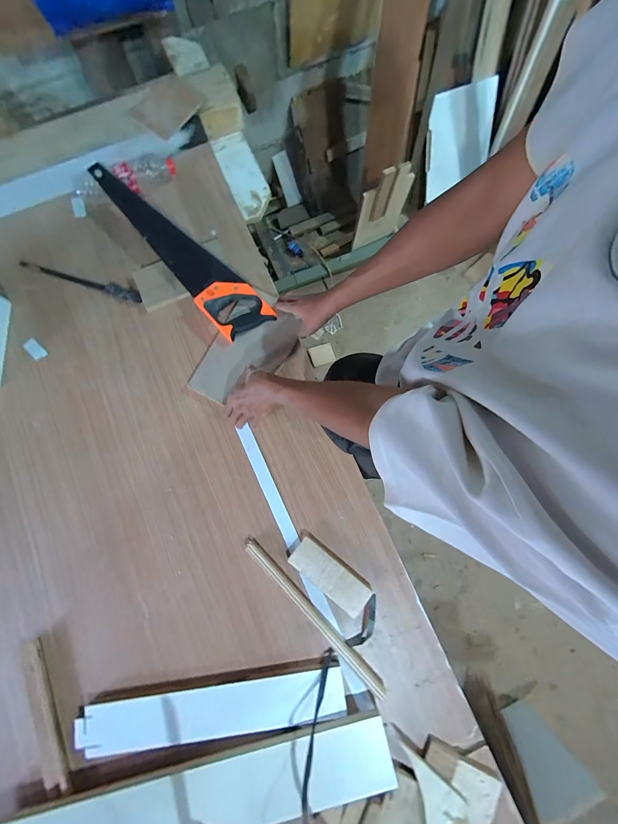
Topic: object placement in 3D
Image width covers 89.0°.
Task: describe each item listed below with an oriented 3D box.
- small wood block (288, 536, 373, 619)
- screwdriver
[{"bbox_3d":[0.040,0.311,0.599,0.161,0.015,0.063,37,81,6],"label":"small wood block"},{"bbox_3d":[-0.515,-0.297,0.712,0.292,0.024,0.026,19,80,3],"label":"screwdriver"}]

